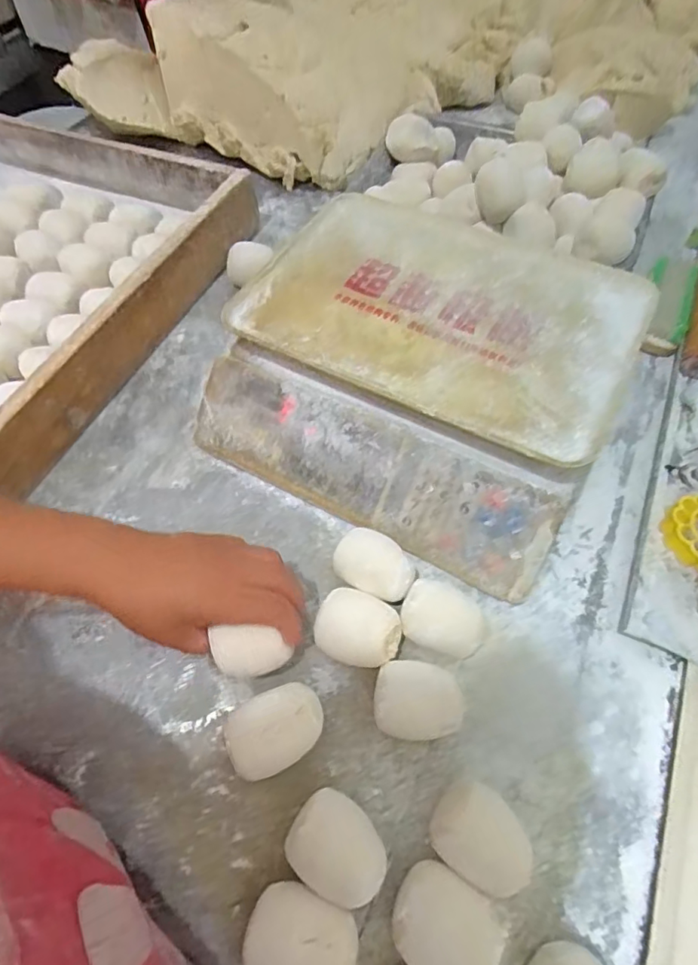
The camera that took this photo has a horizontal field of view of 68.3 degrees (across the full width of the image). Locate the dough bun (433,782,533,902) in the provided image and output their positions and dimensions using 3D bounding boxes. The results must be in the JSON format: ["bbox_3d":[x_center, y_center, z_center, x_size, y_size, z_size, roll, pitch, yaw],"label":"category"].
[{"bbox_3d":[0.084,0.226,0.327,0.061,0.039,0.049,37,67,21],"label":"dough bun"}]

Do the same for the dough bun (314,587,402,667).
[{"bbox_3d":[0.006,0.112,0.388,0.065,0.043,0.049,17,62,12],"label":"dough bun"}]

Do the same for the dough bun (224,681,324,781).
[{"bbox_3d":[-0.049,0.170,0.356,0.062,0.048,0.047,-26,62,-12],"label":"dough bun"}]

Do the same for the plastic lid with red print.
[{"bbox_3d":[0.081,-0.164,0.466,0.336,0.027,0.244,26,65,14],"label":"plastic lid with red print"}]

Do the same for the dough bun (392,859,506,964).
[{"bbox_3d":[0.056,0.264,0.307,0.061,0.036,0.050,31,65,19],"label":"dough bun"}]

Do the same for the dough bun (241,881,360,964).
[{"bbox_3d":[-0.028,0.268,0.299,0.062,0.041,0.051,21,63,14],"label":"dough bun"}]

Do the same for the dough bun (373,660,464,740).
[{"bbox_3d":[0.048,0.156,0.368,0.059,0.036,0.049,6,60,6],"label":"dough bun"}]

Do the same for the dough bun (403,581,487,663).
[{"bbox_3d":[0.069,0.106,0.392,0.064,0.047,0.046,23,63,15],"label":"dough bun"}]

